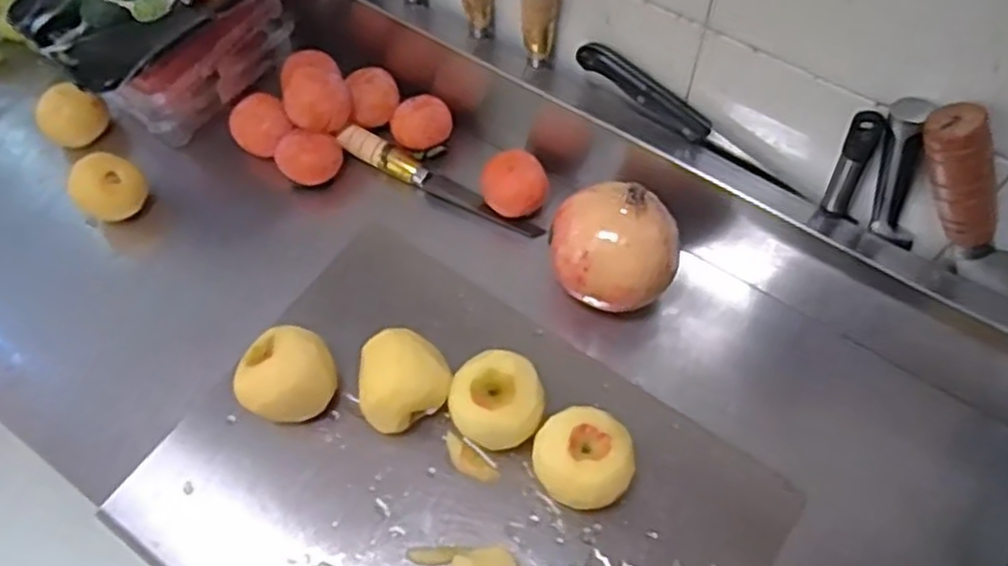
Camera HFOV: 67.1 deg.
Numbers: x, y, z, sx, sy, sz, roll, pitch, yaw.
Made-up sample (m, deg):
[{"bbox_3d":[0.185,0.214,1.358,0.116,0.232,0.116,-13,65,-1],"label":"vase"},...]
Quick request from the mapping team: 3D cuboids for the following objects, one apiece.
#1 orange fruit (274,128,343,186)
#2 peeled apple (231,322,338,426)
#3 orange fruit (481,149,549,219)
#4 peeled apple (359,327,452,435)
[{"bbox_3d":[-0.170,-0.106,0.658,0.046,0.049,0.047,-1,62,1],"label":"orange fruit"},{"bbox_3d":[-0.154,0.070,0.546,0.063,0.063,0.057,-21,63,-10],"label":"peeled apple"},{"bbox_3d":[0.009,-0.080,0.631,0.049,0.049,0.046,-1,62,1],"label":"orange fruit"},{"bbox_3d":[-0.075,0.070,0.545,0.063,0.065,0.063,-1,62,1],"label":"peeled apple"}]

